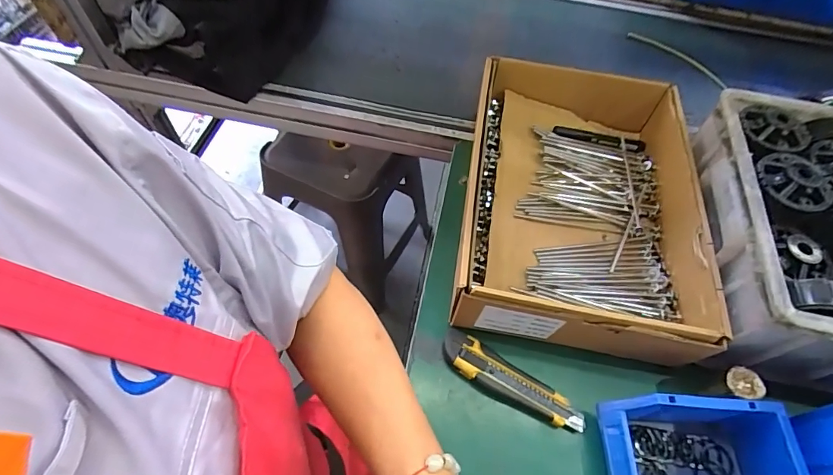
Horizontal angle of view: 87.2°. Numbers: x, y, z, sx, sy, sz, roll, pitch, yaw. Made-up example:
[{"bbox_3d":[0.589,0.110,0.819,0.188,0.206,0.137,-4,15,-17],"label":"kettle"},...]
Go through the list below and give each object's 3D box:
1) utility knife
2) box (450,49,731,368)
[{"bbox_3d":[0.100,0.151,0.461,0.160,0.014,0.039,29,60,14],"label":"utility knife"},{"bbox_3d":[0.201,-0.054,0.552,0.256,0.090,0.373,10,57,3],"label":"box"}]

